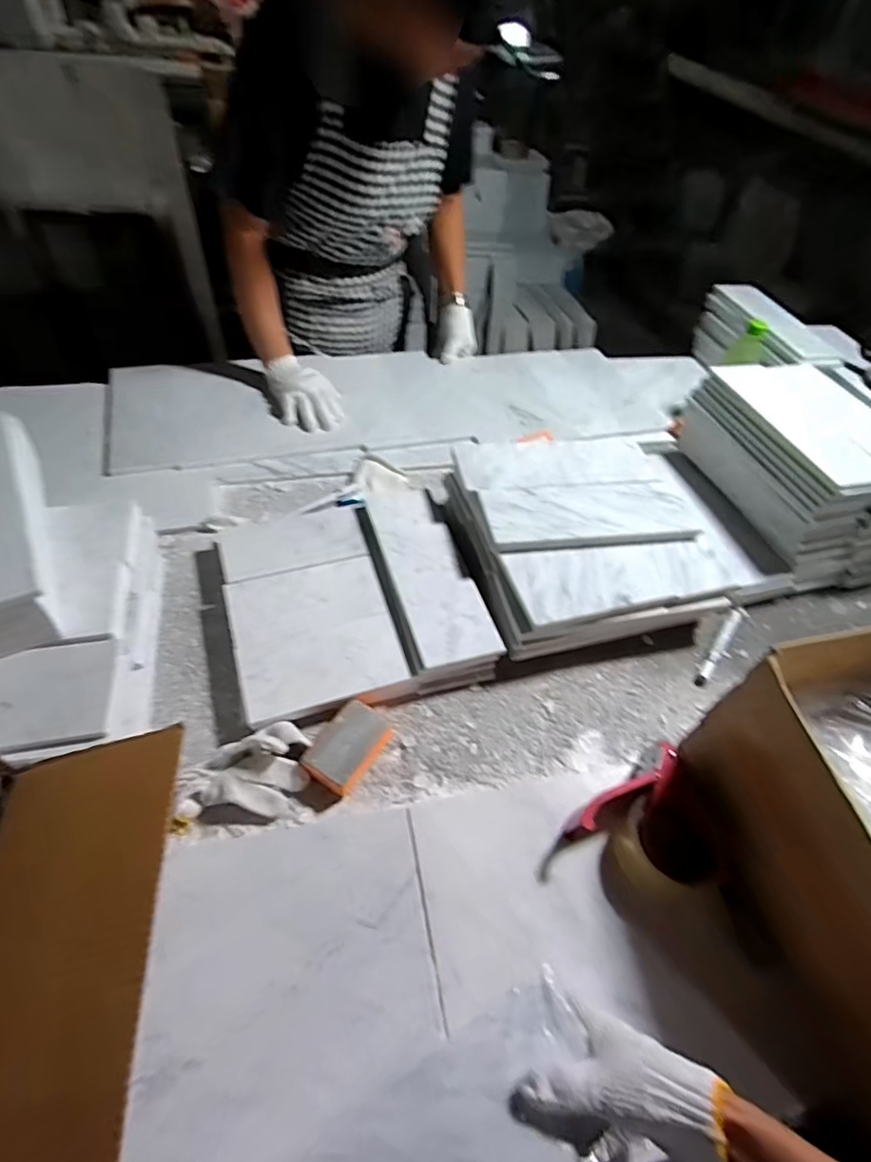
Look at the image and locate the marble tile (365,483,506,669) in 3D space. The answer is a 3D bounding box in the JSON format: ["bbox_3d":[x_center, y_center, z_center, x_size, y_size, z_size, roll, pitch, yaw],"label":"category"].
[{"bbox_3d":[-0.012,-0.023,0.776,0.102,0.016,0.315,-12,53,-15],"label":"marble tile"}]

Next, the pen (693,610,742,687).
[{"bbox_3d":[0.405,0.093,0.792,0.015,0.018,0.158,33,55,22],"label":"pen"}]

